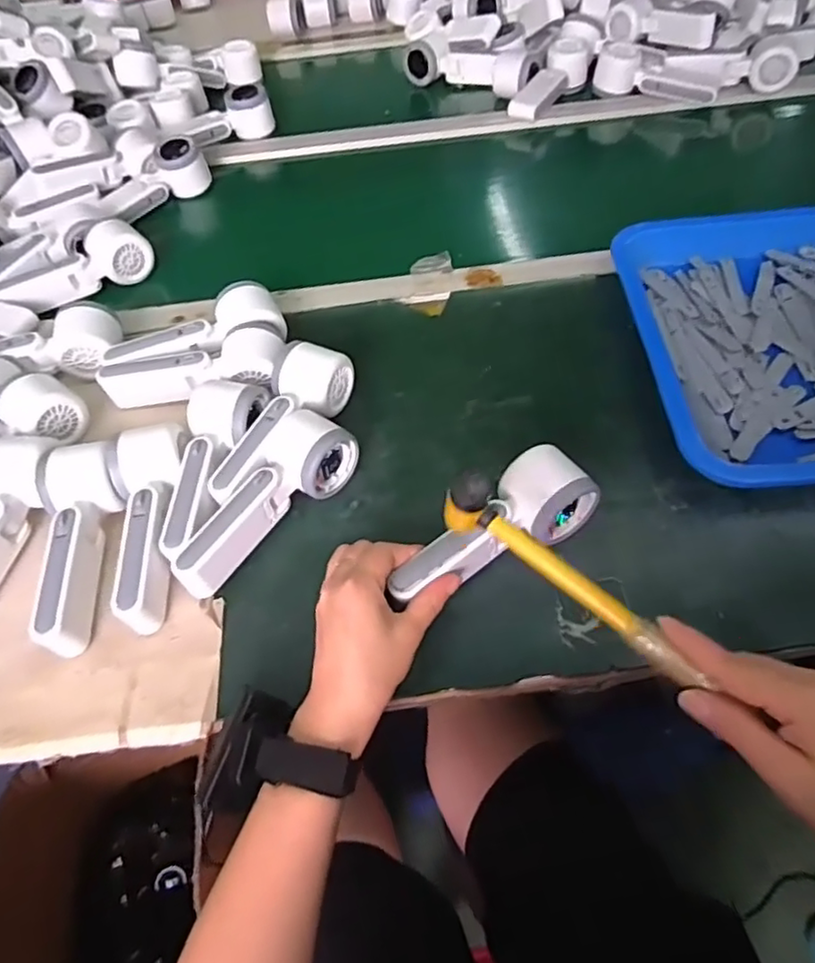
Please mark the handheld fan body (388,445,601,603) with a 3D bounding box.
[{"bbox_3d":[0.058,0.033,0.447,0.162,0.041,0.057,-27,58,-15],"label":"handheld fan body"}]

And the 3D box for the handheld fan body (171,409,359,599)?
[{"bbox_3d":[-0.105,0.017,0.478,0.054,0.049,0.164,25,59,22],"label":"handheld fan body"}]

